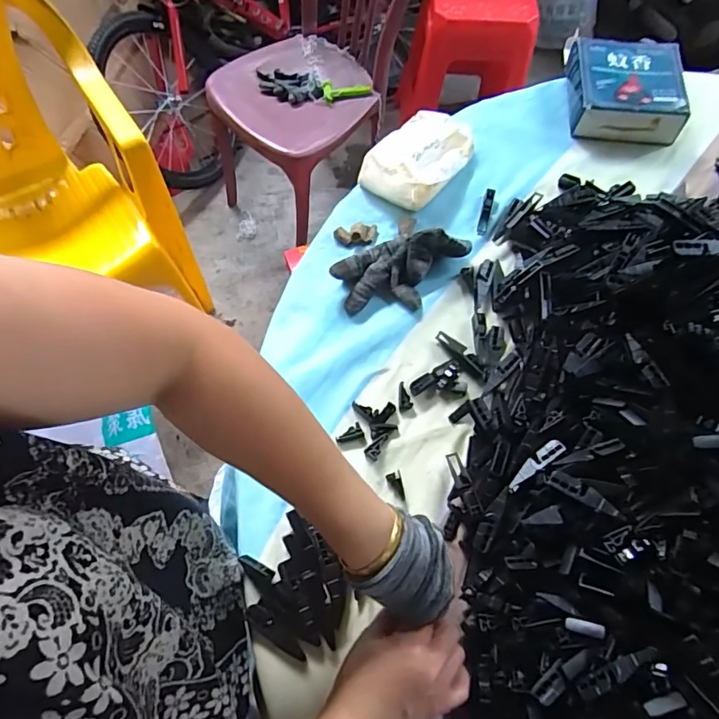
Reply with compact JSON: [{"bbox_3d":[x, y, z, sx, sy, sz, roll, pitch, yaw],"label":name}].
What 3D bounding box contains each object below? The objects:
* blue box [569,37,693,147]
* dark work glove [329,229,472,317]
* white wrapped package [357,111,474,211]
[{"bbox_3d":[0.367,-0.378,0.713,0.147,0.046,0.158,6,66,2],"label":"blue box"},{"bbox_3d":[0.052,-0.107,0.592,0.161,0.040,0.088,-26,69,-12],"label":"dark work glove"},{"bbox_3d":[0.075,-0.268,0.664,0.113,0.041,0.156,32,69,13],"label":"white wrapped package"}]

